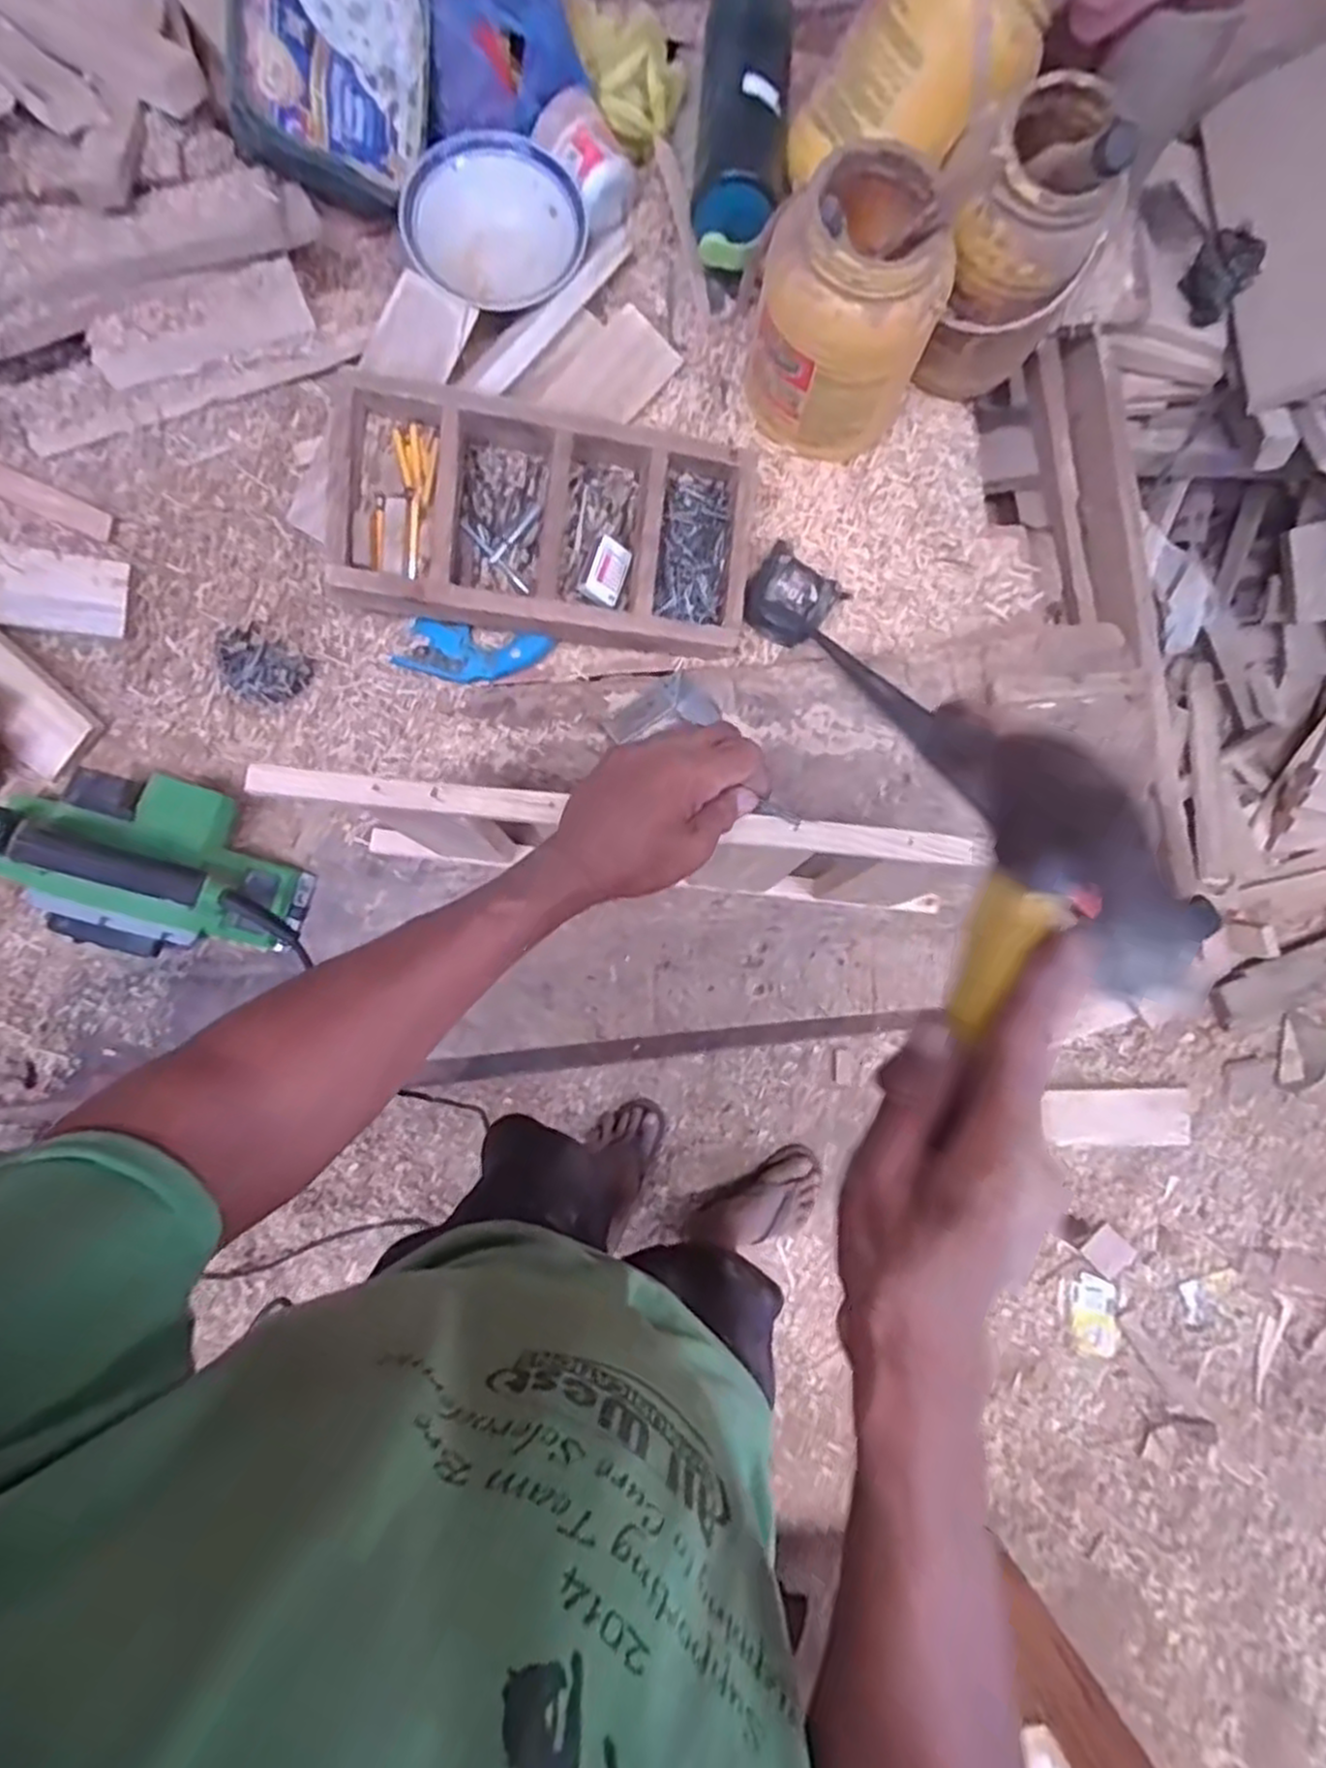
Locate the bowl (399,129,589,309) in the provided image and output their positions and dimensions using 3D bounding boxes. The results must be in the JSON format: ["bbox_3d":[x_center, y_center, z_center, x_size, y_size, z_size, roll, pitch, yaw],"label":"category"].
[{"bbox_3d":[-0.158,-0.621,0.706,0.163,0.041,0.138,-19,110,-5],"label":"bowl"}]

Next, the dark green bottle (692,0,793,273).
[{"bbox_3d":[0.075,-0.727,0.729,0.083,0.086,0.258,5,78,1],"label":"dark green bottle"}]

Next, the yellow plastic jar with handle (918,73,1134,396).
[{"bbox_3d":[0.325,-0.567,0.684,0.116,0.205,0.137,31,80,6],"label":"yellow plastic jar with handle"}]

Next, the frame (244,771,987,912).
[{"bbox_3d":[-0.033,-0.036,0.608,0.473,0.243,0.046,5,78,1],"label":"frame"}]

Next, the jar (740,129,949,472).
[{"bbox_3d":[0.167,-0.516,0.679,0.152,0.194,0.144,20,79,4],"label":"jar"}]

